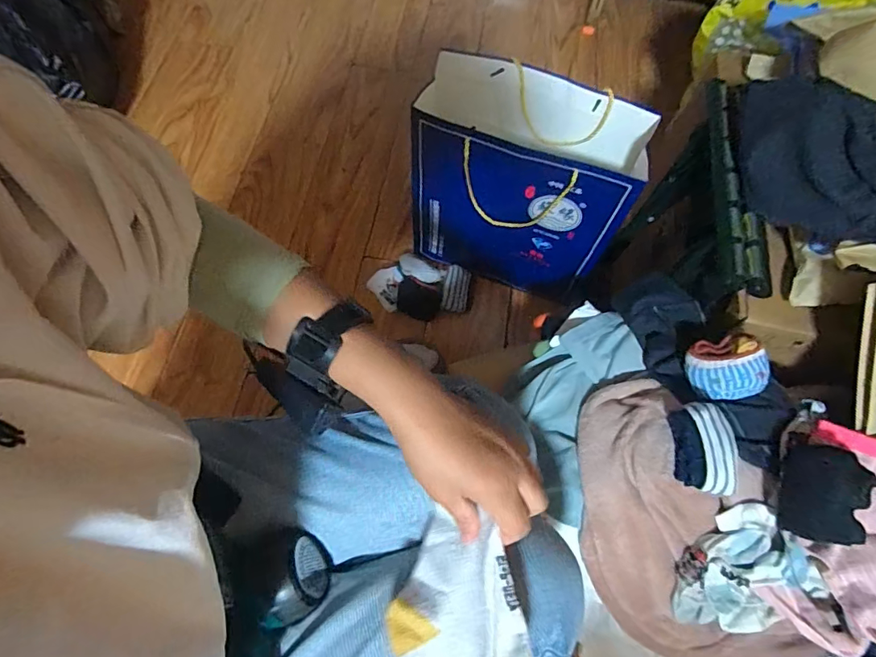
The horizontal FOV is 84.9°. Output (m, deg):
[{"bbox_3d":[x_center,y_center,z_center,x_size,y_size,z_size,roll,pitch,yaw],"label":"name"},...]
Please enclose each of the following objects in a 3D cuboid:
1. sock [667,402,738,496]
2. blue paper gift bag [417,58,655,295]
[{"bbox_3d":[0.274,0.122,0.493,0.053,0.029,0.088,5,67,1],"label":"sock"},{"bbox_3d":[0.128,-0.222,0.809,0.321,0.350,0.163,23,70,8],"label":"blue paper gift bag"}]

